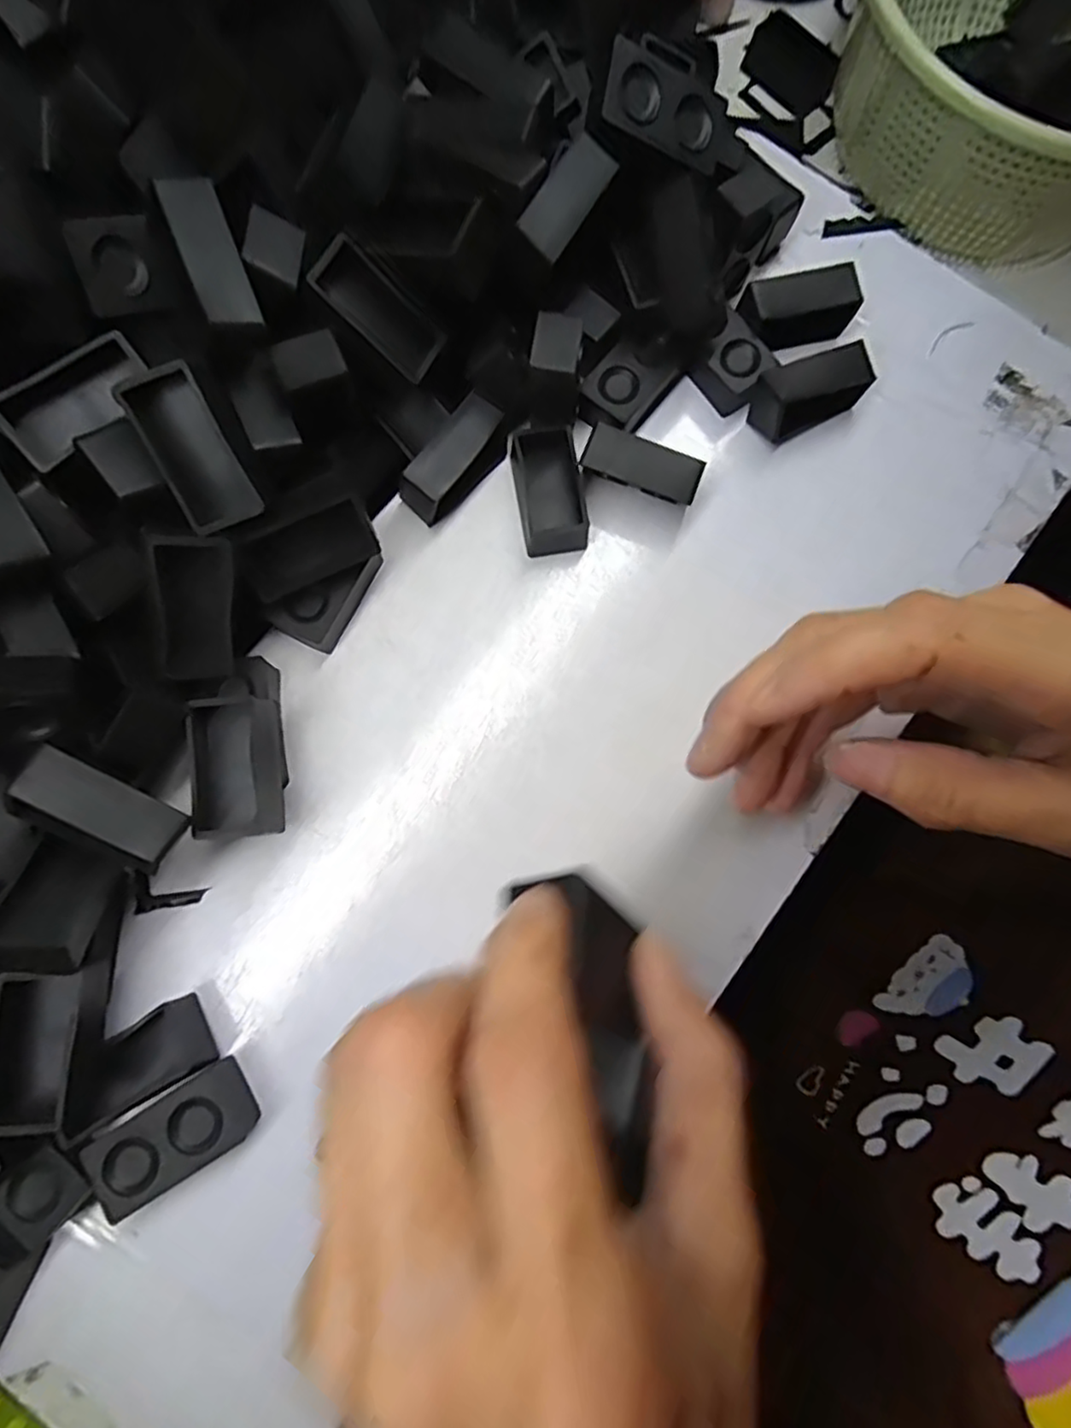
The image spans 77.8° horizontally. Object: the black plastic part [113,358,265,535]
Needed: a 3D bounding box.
[{"bbox_3d":[-0.096,-0.073,0.185,0.022,0.009,0.041,-15,122,12],"label":"black plastic part"}]

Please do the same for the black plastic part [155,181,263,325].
[{"bbox_3d":[-0.088,-0.126,0.181,0.014,0.007,0.037,-21,102,-5],"label":"black plastic part"}]

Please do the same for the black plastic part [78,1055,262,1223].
[{"bbox_3d":[-0.108,0.126,0.199,0.042,0.016,0.024,-30,82,-9],"label":"black plastic part"}]

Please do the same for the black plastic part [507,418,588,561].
[{"bbox_3d":[0.005,-0.084,0.245,0.025,0.014,0.046,-10,80,-5],"label":"black plastic part"}]

